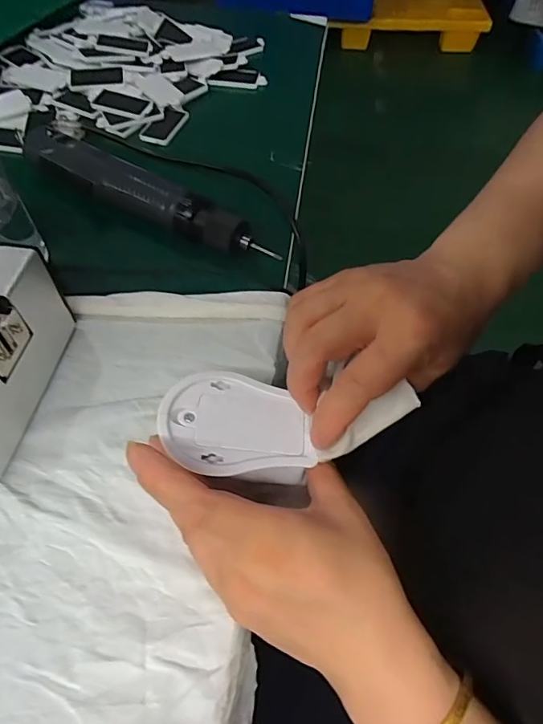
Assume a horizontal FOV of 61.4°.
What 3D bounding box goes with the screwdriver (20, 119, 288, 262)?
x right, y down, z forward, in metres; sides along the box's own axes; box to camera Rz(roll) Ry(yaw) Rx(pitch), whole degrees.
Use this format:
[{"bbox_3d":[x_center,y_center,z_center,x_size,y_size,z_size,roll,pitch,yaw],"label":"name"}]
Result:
[{"bbox_3d":[-0.108,-0.144,0.396,0.250,0.032,0.036,25,60,14],"label":"screwdriver"}]

